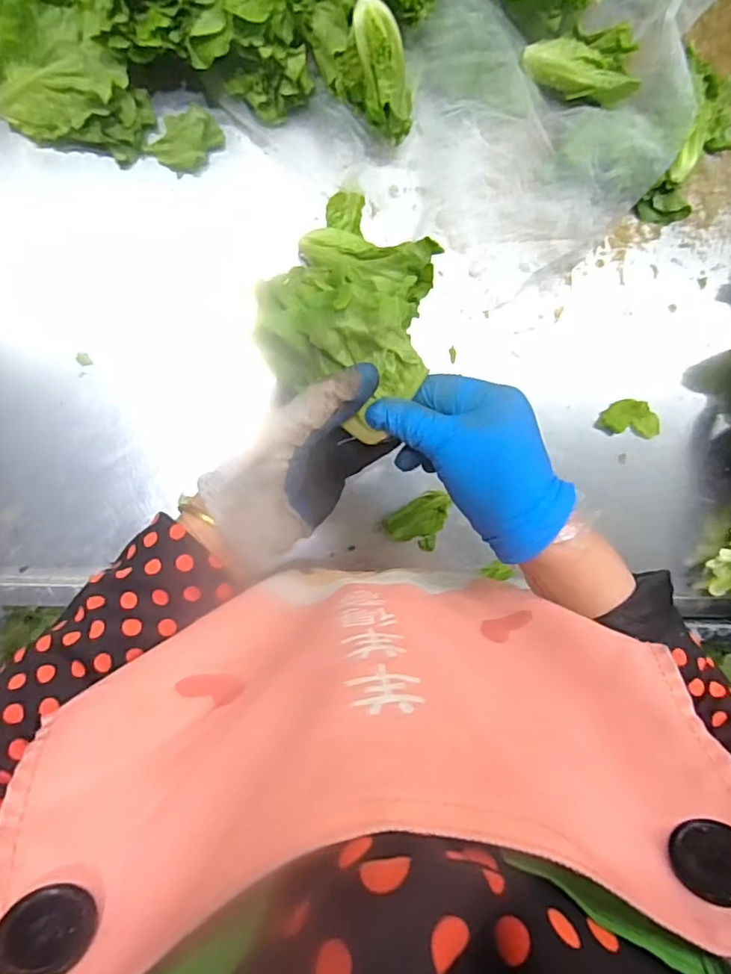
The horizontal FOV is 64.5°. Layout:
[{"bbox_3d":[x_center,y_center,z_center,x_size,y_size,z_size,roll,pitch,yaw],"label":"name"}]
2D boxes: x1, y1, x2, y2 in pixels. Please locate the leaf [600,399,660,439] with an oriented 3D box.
[{"bbox_3d":[0.257,-0.066,0.558,0.058,0.012,0.032,9,91,-8],"label":"leaf"}]

